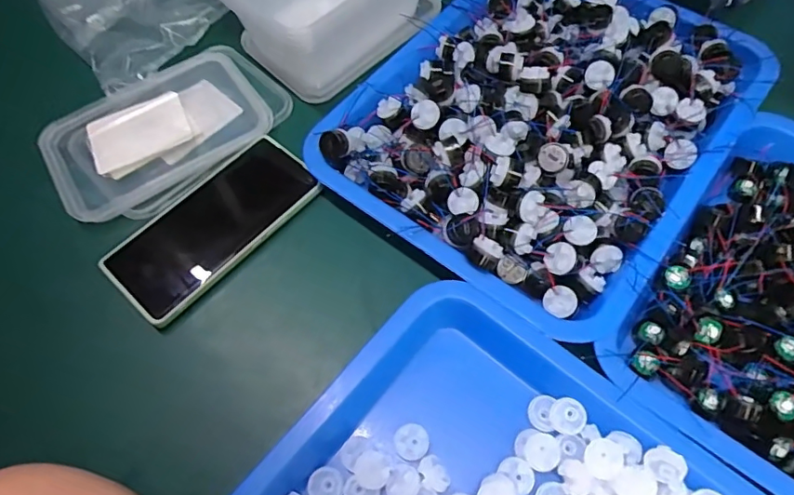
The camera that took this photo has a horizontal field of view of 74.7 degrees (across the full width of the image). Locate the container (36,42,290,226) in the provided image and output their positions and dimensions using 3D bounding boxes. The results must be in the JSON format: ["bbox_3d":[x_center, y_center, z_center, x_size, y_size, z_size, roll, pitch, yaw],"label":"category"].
[{"bbox_3d":[-0.191,-0.102,0.437,0.123,0.031,0.194,38,71,19],"label":"container"}]

